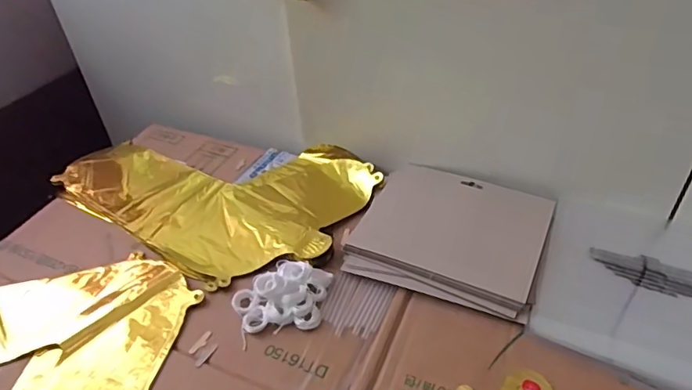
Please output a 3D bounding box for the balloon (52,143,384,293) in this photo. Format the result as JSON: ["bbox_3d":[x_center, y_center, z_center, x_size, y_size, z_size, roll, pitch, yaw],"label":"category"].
[{"bbox_3d":[-0.167,-0.014,0.679,0.381,0.034,0.253,23,48,28],"label":"balloon"}]

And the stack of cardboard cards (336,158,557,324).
[{"bbox_3d":[0.117,0.039,0.572,0.196,0.018,0.177,14,44,20],"label":"stack of cardboard cards"}]

